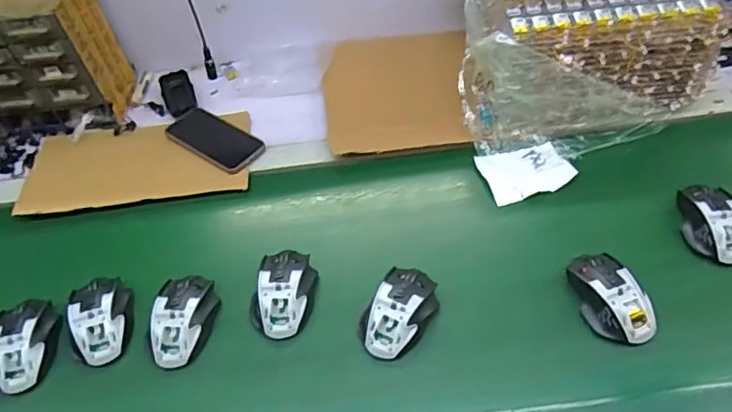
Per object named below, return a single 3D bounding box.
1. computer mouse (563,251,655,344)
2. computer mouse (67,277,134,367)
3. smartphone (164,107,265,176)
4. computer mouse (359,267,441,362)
[{"bbox_3d":[0.283,0.111,0.648,0.069,0.050,0.113,-14,50,-7],"label":"computer mouse"},{"bbox_3d":[-0.326,0.136,0.682,0.073,0.040,0.114,-15,50,-8],"label":"computer mouse"},{"bbox_3d":[-0.239,-0.104,0.871,0.164,0.008,0.079,28,59,25],"label":"smartphone"},{"bbox_3d":[0.039,0.120,0.650,0.064,0.031,0.113,21,56,21],"label":"computer mouse"}]

